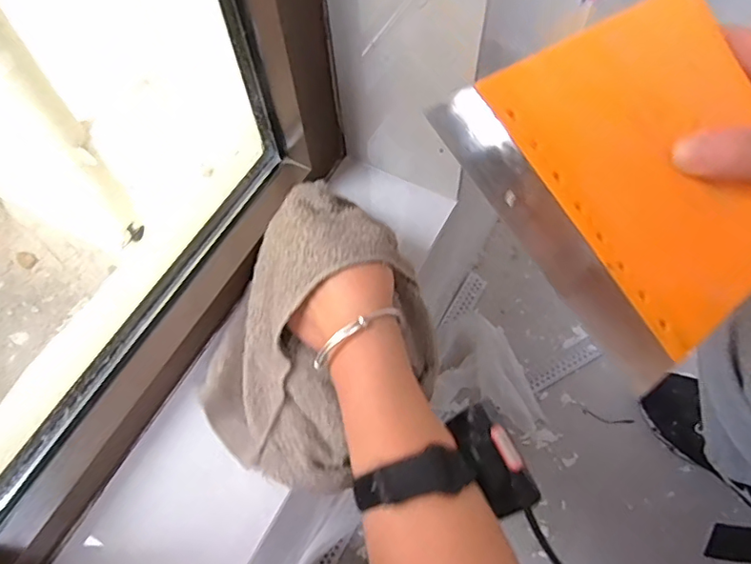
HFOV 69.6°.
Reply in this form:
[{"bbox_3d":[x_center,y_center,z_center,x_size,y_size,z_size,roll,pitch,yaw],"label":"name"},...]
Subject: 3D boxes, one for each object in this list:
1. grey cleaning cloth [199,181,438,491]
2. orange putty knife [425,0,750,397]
[{"bbox_3d":[-0.034,0.032,0.383,0.153,0.095,0.197,16,61,9],"label":"grey cleaning cloth"},{"bbox_3d":[0.123,-0.046,0.251,0.117,0.006,0.161,-37,97,13],"label":"orange putty knife"}]

